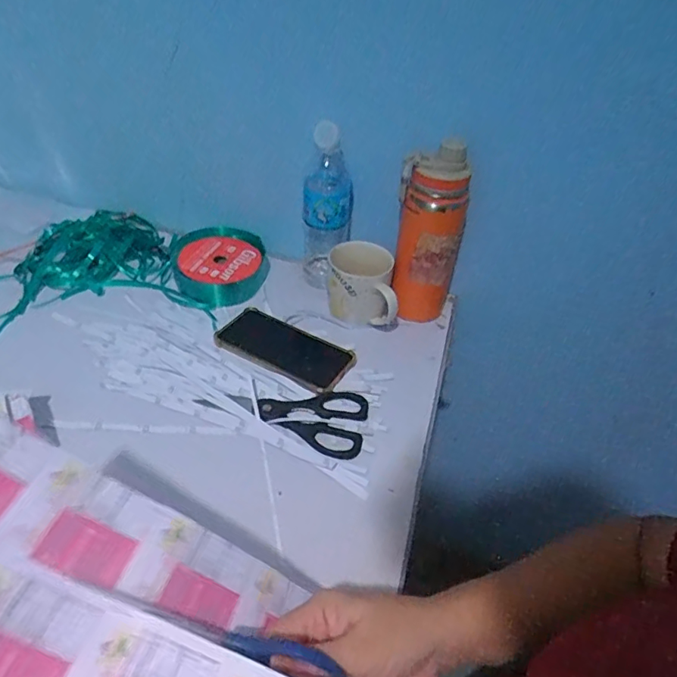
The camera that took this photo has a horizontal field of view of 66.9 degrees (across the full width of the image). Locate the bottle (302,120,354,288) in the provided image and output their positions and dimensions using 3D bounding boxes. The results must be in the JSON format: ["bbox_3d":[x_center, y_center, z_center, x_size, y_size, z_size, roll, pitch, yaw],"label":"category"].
[{"bbox_3d":[-0.015,-0.170,0.688,0.066,0.214,0.053,4,43,-4],"label":"bottle"}]

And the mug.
[{"bbox_3d":[0.033,-0.068,0.667,0.090,0.084,0.073,11,43,3],"label":"mug"}]

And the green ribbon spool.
[{"bbox_3d":[-0.166,-0.102,0.718,0.127,0.040,0.127,4,43,-4],"label":"green ribbon spool"}]

